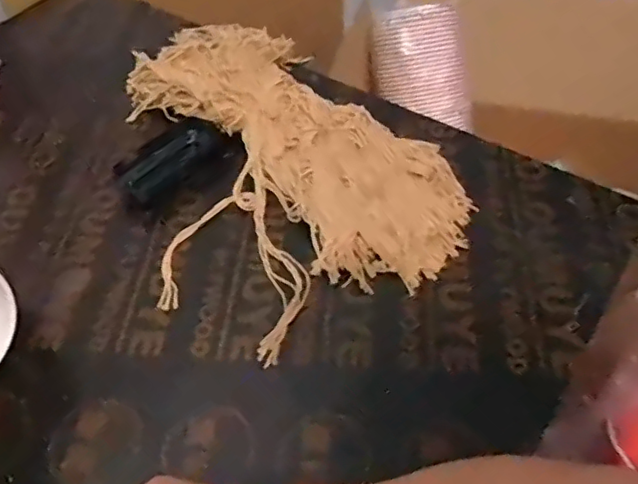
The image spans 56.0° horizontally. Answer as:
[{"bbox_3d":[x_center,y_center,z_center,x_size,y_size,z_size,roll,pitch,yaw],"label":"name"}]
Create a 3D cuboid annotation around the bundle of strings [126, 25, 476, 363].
[{"bbox_3d":[-0.059,-0.088,0.578,0.267,0.047,0.395,-30,56,-21],"label":"bundle of strings"}]

